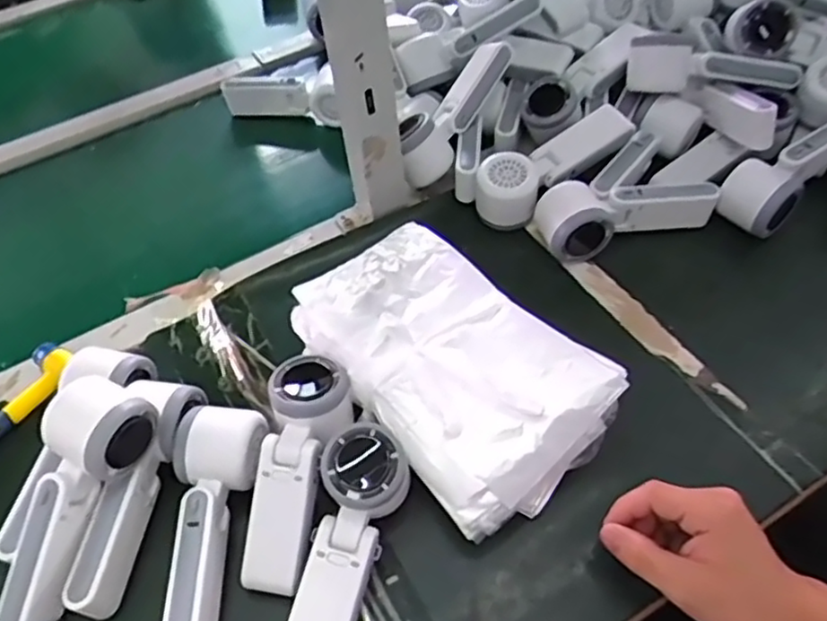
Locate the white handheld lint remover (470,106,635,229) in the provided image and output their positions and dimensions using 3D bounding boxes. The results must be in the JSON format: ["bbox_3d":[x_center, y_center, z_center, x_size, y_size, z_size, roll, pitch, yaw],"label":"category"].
[{"bbox_3d":[0.134,-0.137,0.646,0.164,0.055,0.057,-28,56,-16],"label":"white handheld lint remover"}]

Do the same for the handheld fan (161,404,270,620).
[{"bbox_3d":[-0.146,0.151,0.468,0.063,0.050,0.163,0,53,5],"label":"handheld fan"}]

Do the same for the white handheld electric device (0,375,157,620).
[{"bbox_3d":[-0.234,0.129,0.449,0.062,0.053,0.165,17,80,14],"label":"white handheld electric device"}]

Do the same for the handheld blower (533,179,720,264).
[{"bbox_3d":[0.198,-0.084,0.614,0.166,0.050,0.063,-9,52,-3],"label":"handheld blower"}]

